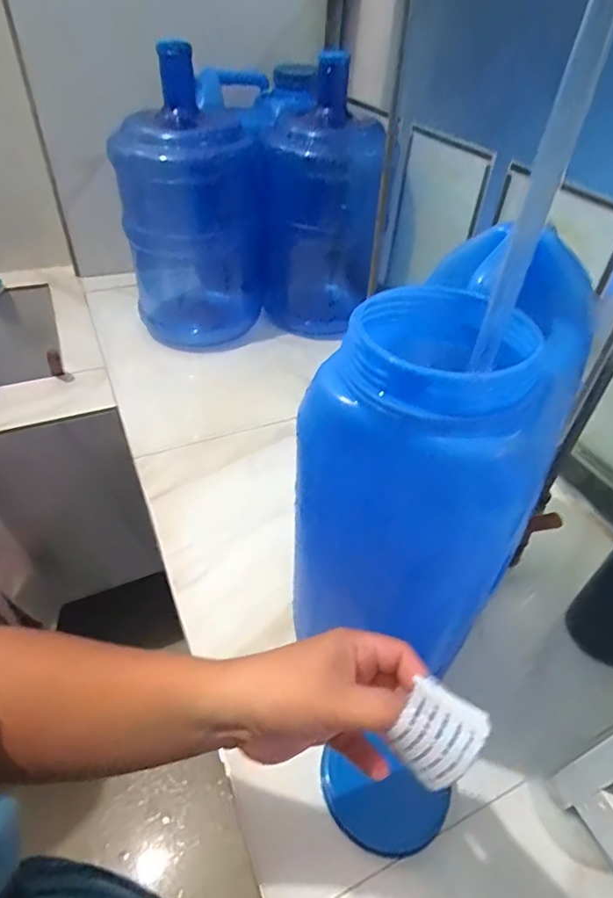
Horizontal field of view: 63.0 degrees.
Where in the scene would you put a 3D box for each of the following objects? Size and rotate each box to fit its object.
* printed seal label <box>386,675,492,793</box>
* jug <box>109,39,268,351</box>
[{"bbox_3d":[0.080,0.169,0.299,0.046,0.022,0.051,32,50,26],"label":"printed seal label"},{"bbox_3d":[-0.225,-0.441,0.969,0.245,0.463,0.264,-10,45,-15],"label":"jug"}]

